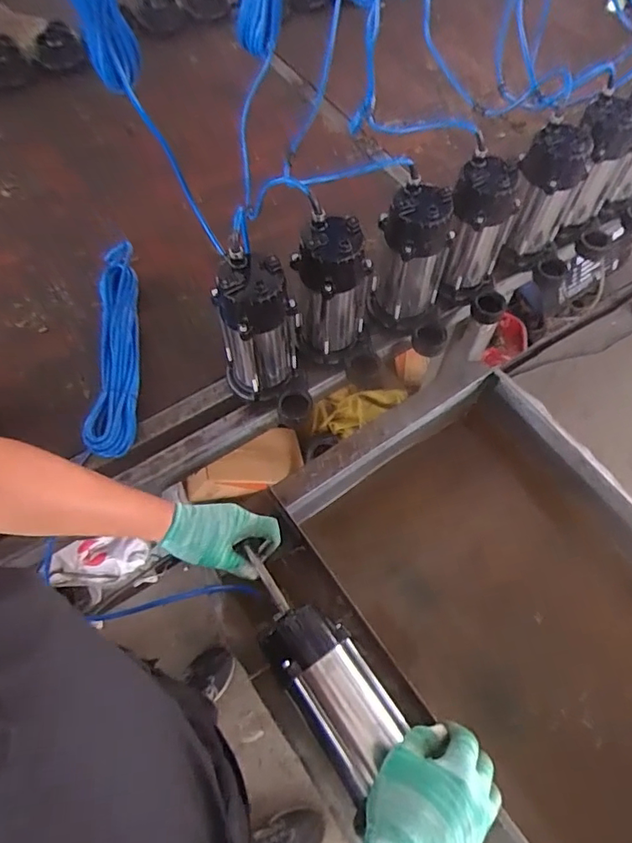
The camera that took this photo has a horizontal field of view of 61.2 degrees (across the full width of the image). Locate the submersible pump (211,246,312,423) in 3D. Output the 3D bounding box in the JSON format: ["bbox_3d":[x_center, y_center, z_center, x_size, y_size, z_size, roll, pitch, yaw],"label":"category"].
[{"bbox_3d":[-0.075,-0.115,0.766,0.122,0.231,0.167,-8,62,-6],"label":"submersible pump"}]

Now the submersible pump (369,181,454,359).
[{"bbox_3d":[0.157,-0.225,0.834,0.118,0.223,0.133,1,61,-1],"label":"submersible pump"}]

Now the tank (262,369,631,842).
[{"bbox_3d":[0.293,0.355,0.793,0.572,0.274,0.759,-29,66,-16],"label":"tank"}]

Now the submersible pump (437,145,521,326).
[{"bbox_3d":[0.276,-0.296,0.883,0.133,0.233,0.131,13,61,5],"label":"submersible pump"}]

